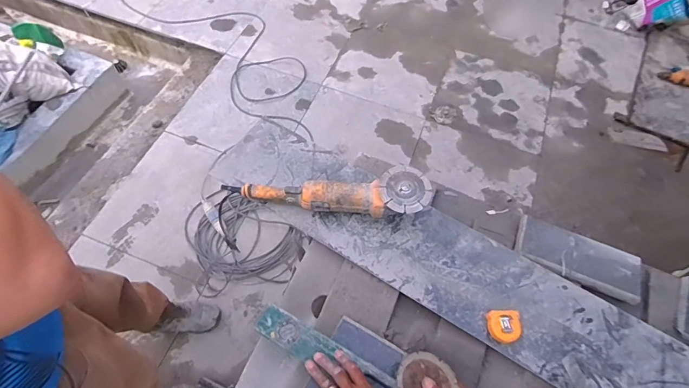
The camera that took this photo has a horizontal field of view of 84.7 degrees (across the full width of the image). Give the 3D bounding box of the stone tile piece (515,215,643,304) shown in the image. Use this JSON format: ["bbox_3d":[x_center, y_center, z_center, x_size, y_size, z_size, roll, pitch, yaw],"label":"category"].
[{"bbox_3d":[0.524,0.141,0.843,0.272,0.017,0.115,21,63,8],"label":"stone tile piece"}]

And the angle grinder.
[{"bbox_3d":[-0.023,-0.006,0.811,0.402,0.083,0.097,6,62,0],"label":"angle grinder"}]

